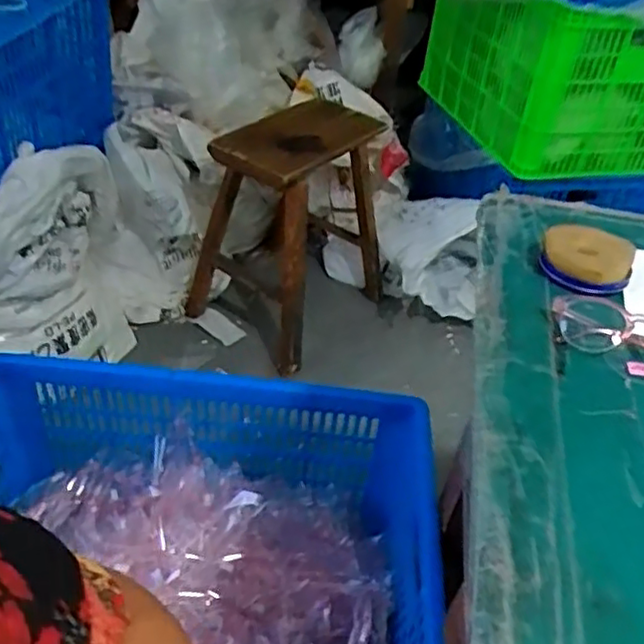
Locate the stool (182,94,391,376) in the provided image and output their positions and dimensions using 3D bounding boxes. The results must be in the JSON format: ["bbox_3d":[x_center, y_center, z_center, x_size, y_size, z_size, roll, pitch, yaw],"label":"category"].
[{"bbox_3d":[-0.059,-0.237,1.599,0.466,0.484,0.359,-30,51,-35],"label":"stool"}]

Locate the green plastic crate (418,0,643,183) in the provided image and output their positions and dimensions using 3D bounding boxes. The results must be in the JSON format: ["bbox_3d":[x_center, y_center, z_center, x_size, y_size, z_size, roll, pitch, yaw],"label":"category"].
[{"bbox_3d":[0.589,-0.684,1.753,0.450,0.393,0.654,-6,41,-15],"label":"green plastic crate"}]

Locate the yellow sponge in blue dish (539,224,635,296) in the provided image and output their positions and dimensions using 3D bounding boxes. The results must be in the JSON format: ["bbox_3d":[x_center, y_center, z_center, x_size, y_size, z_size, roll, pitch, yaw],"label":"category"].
[{"bbox_3d":[0.224,-0.054,0.570,0.072,0.031,0.062,23,43,20],"label":"yellow sponge in blue dish"}]

